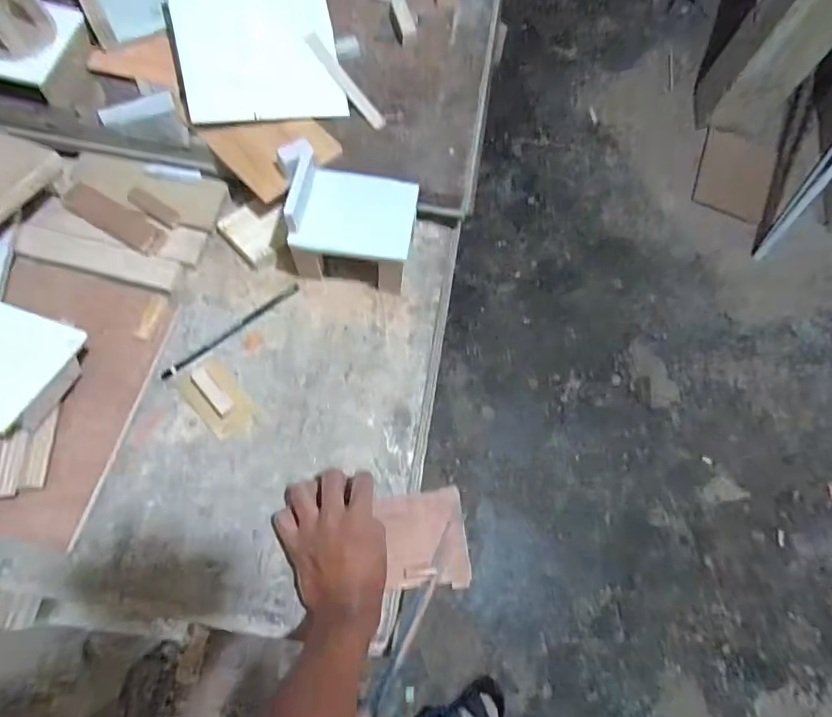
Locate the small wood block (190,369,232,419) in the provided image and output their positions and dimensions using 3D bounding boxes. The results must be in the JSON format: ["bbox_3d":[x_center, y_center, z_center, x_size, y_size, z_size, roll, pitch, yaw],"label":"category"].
[{"bbox_3d":[-0.196,0.032,0.488,0.017,0.006,0.052,-41,78,-17],"label":"small wood block"}]

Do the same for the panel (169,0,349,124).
[{"bbox_3d":[-0.168,-0.333,0.546,0.161,0.006,0.157,-11,87,-16],"label":"panel"}]

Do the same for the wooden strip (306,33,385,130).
[{"bbox_3d":[-0.077,-0.307,0.566,0.019,0.005,0.124,-39,93,-21],"label":"wooden strip"}]

